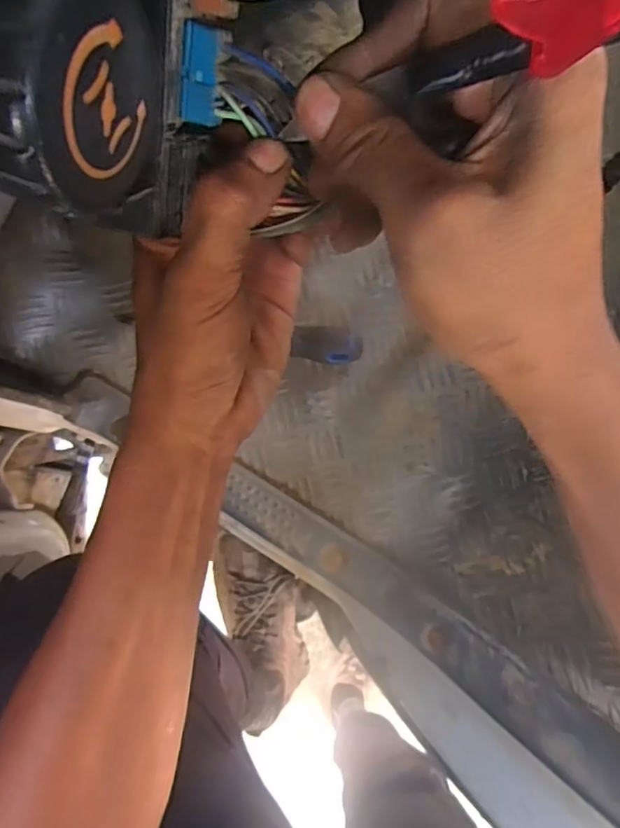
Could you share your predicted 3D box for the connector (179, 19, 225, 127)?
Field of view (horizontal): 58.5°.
[{"bbox_3d":[-0.037,-0.115,0.189,0.012,0.006,0.029,15,125,3],"label":"connector"}]

